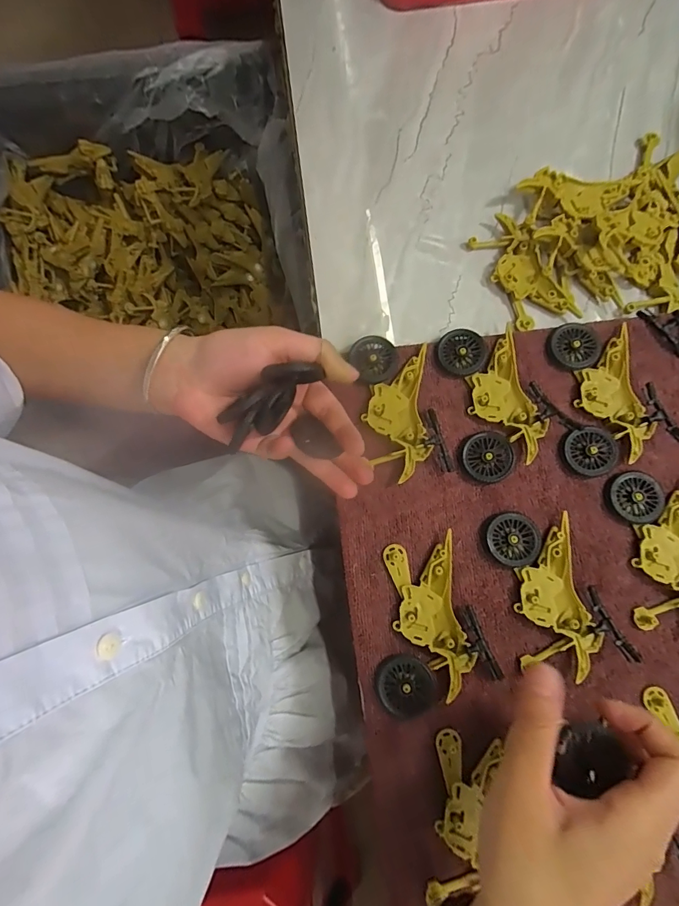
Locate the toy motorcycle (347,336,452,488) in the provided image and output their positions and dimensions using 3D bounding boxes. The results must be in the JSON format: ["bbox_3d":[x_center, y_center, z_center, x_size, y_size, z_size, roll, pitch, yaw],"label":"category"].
[{"bbox_3d":[0.044,-0.037,0.314,0.054,0.011,0.111,-12,78,-1],"label":"toy motorcycle"}]

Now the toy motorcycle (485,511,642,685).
[{"bbox_3d":[0.146,0.092,0.285,0.064,0.014,0.104,-12,78,-1],"label":"toy motorcycle"}]

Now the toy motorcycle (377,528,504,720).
[{"bbox_3d":[0.055,0.115,0.284,0.078,0.009,0.101,-19,79,-2],"label":"toy motorcycle"}]

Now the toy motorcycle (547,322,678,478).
[{"bbox_3d":[0.192,-0.045,0.311,0.075,0.014,0.112,-17,79,-2],"label":"toy motorcycle"}]

